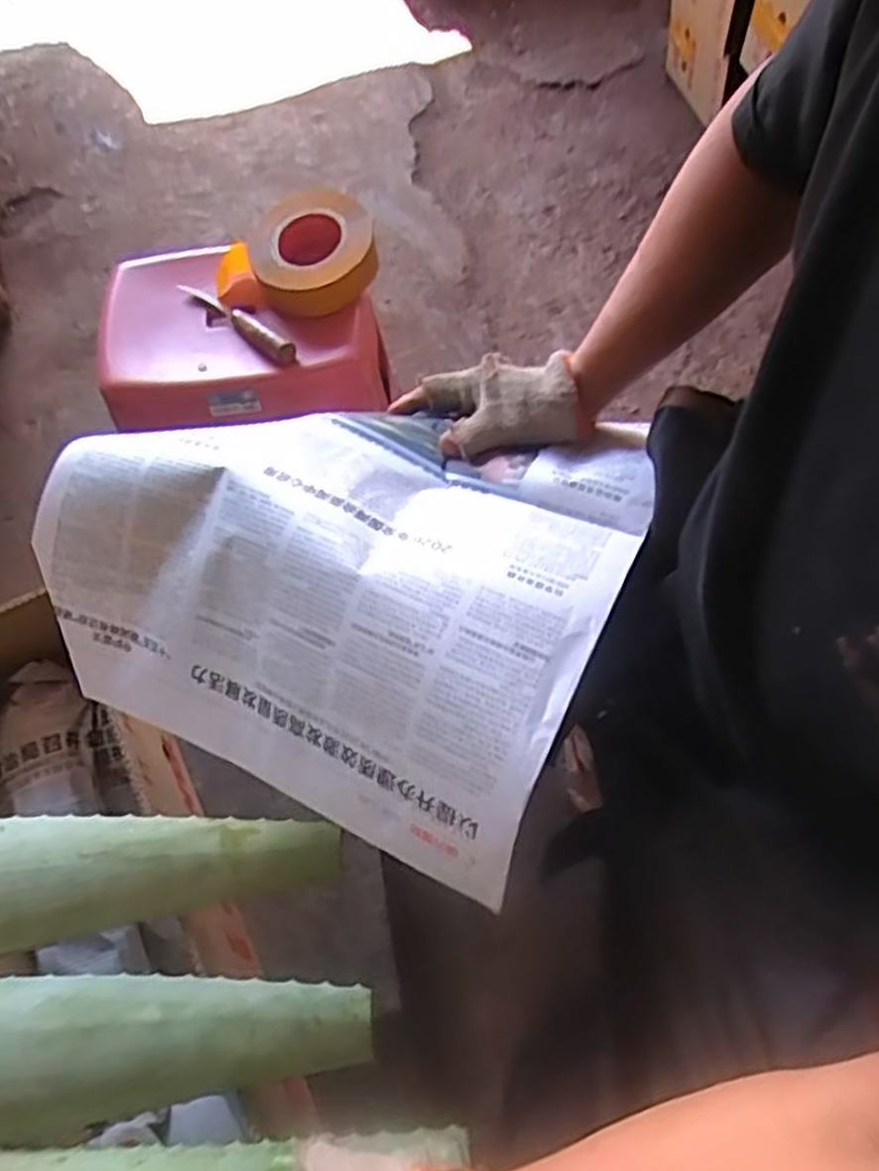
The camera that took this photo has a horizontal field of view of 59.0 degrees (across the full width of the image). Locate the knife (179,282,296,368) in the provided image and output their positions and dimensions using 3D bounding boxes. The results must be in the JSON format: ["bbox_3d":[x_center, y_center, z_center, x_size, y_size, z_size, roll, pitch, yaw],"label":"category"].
[{"bbox_3d":[-0.226,-0.298,0.861,0.187,0.023,0.021,41,72,20],"label":"knife"}]

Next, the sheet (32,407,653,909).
[{"bbox_3d":[-0.075,-0.017,0.523,0.370,0.105,0.283,23,67,14],"label":"sheet"}]

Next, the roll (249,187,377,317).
[{"bbox_3d":[-0.142,-0.376,0.877,0.141,0.052,0.152,-1,64,2],"label":"roll"}]

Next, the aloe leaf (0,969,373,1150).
[{"bbox_3d":[-0.204,0.290,0.482,0.325,0.026,0.090,-3,64,1],"label":"aloe leaf"}]

